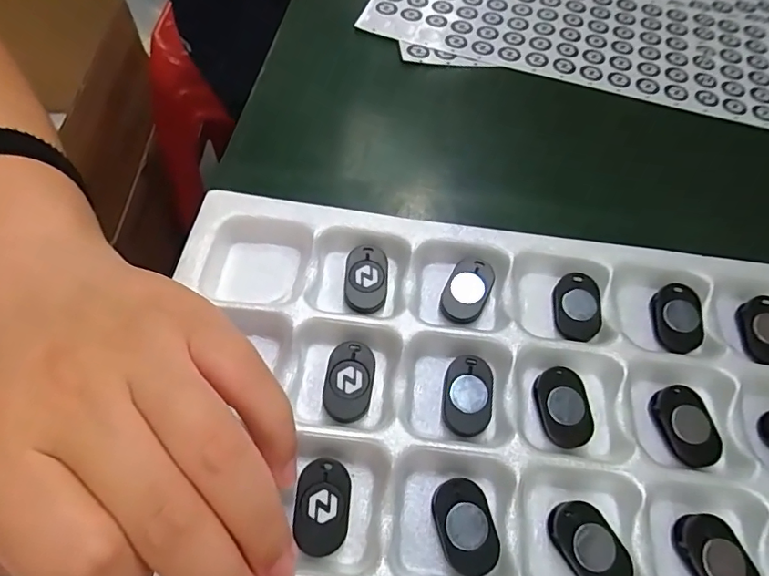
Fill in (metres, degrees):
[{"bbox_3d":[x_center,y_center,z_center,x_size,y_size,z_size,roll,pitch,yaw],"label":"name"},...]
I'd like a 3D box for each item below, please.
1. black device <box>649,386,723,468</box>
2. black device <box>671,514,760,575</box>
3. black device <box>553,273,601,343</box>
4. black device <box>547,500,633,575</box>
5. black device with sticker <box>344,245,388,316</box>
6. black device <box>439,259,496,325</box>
[{"bbox_3d":[0.111,0.050,0.187,0.017,0.006,0.028,-12,60,-9],"label":"black device"},{"bbox_3d":[0.107,0.087,0.163,0.016,0.005,0.029,-15,60,-11],"label":"black device"},{"bbox_3d":[0.080,0.008,0.211,0.017,0.008,0.027,3,58,0],"label":"black device"},{"bbox_3d":[0.066,0.083,0.164,0.018,0.005,0.029,-32,65,-21],"label":"black device"},{"bbox_3d":[-0.007,-0.003,0.213,0.017,0.006,0.029,0,58,-2],"label":"black device with sticker"},{"bbox_3d":[0.034,0.002,0.213,0.018,0.007,0.028,24,61,12],"label":"black device"}]

